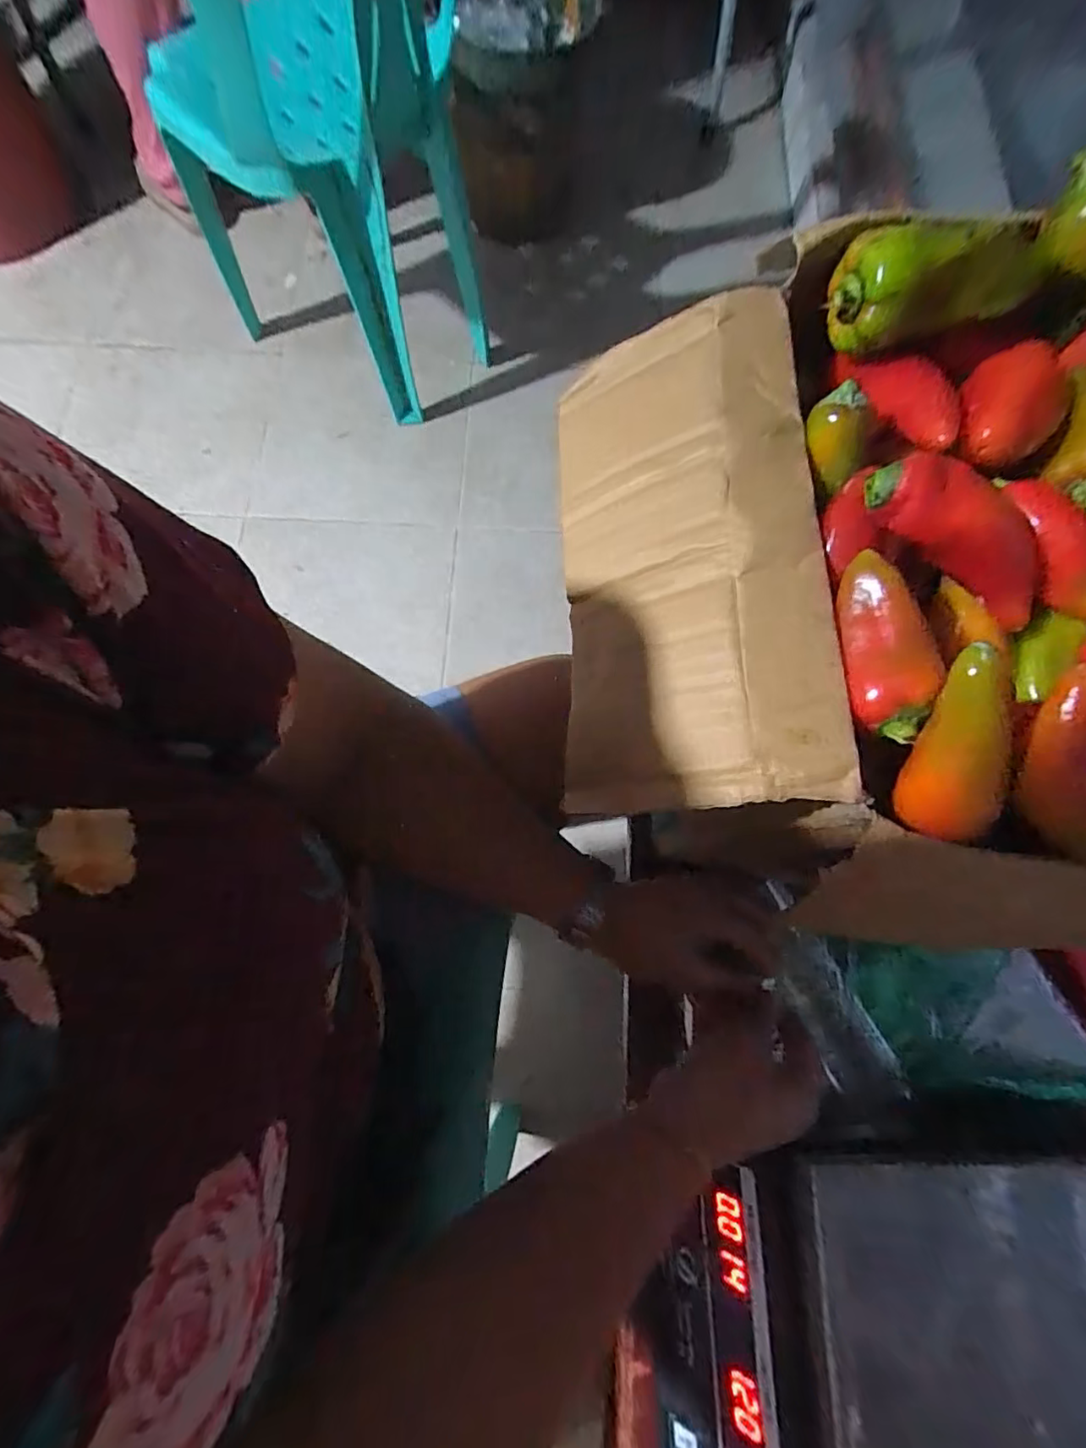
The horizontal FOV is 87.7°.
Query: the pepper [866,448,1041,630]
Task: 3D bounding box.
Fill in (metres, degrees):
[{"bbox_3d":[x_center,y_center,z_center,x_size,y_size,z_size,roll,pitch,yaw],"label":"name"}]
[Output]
[{"bbox_3d":[0.168,-0.076,0.225,0.089,0.025,0.029,31,75,-16],"label":"pepper"}]

